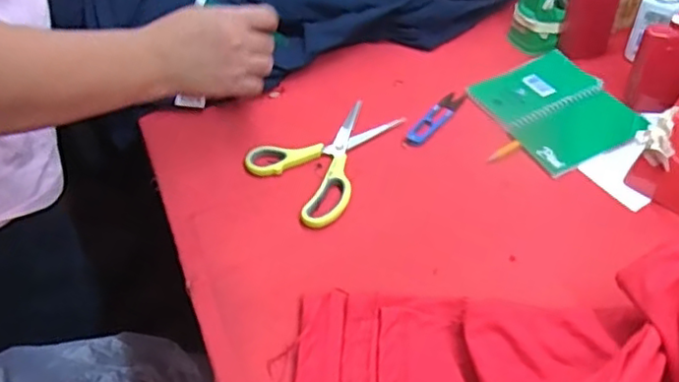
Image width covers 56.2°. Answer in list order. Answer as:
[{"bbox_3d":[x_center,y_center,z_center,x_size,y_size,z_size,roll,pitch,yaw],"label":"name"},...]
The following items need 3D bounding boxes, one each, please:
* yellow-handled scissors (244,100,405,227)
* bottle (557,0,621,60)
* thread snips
[{"bbox_3d":[0.001,-0.036,0.662,0.166,0.009,0.125,-29,54,-27],"label":"yellow-handled scissors"},{"bbox_3d":[0.291,-0.207,0.734,0.056,0.111,0.027,21,49,17],"label":"bottle"},{"bbox_3d":[0.105,-0.080,0.696,0.023,0.007,0.094,31,52,24],"label":"thread snips"}]

